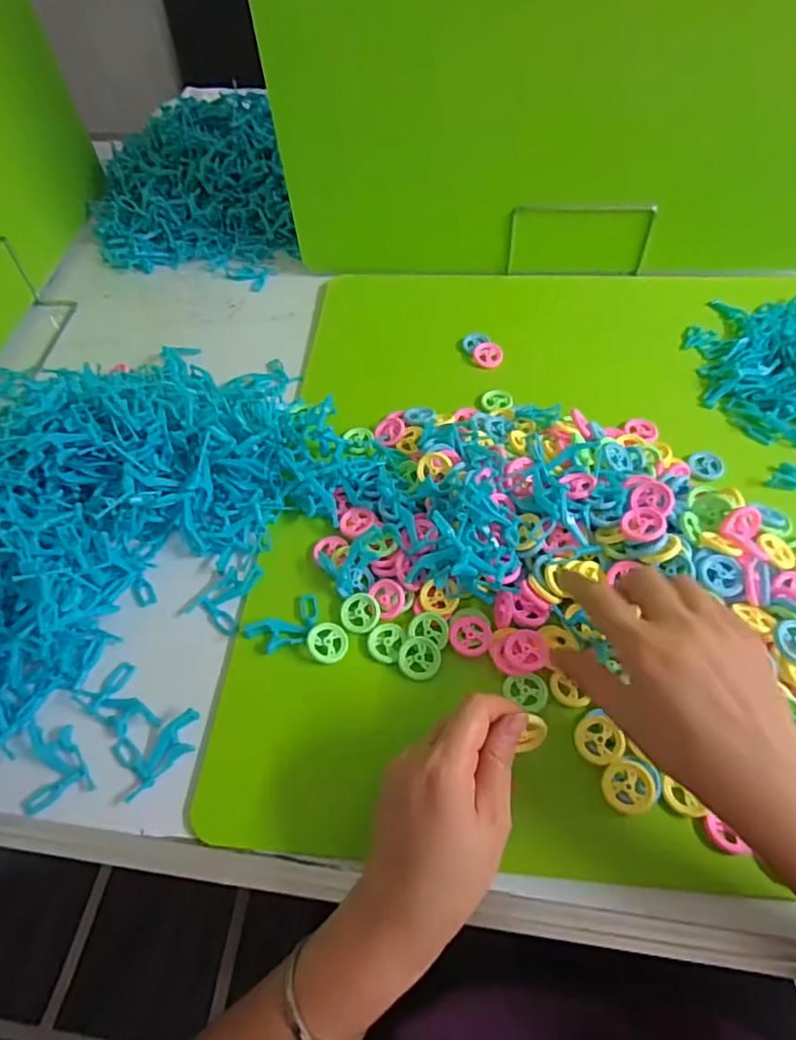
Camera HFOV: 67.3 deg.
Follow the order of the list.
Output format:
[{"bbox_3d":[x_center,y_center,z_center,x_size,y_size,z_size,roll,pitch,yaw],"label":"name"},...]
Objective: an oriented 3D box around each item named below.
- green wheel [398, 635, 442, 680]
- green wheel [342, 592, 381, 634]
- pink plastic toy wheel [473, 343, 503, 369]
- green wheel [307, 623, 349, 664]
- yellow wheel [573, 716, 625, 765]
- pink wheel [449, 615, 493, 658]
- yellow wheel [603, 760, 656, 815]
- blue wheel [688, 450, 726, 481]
[{"bbox_3d":[0.016,0.098,0.424,0.030,0.004,0.030,-1,53,1],"label":"green wheel"},{"bbox_3d":[-0.028,0.069,0.445,0.029,0.004,0.030,-1,53,1],"label":"green wheel"},{"bbox_3d":[0.091,-0.167,0.606,0.030,0.007,0.029,9,59,9],"label":"pink plastic toy wheel"},{"bbox_3d":[-0.051,0.089,0.434,0.029,0.004,0.030,9,60,-15],"label":"green wheel"},{"bbox_3d":[0.129,0.142,0.385,0.027,0.008,0.030,-30,57,-19],"label":"yellow wheel"},{"bbox_3d":[0.053,0.083,0.431,0.030,0.004,0.031,-1,53,1],"label":"pink wheel"},{"bbox_3d":[0.142,0.165,0.369,0.030,0.010,0.030,-2,58,3],"label":"yellow wheel"},{"bbox_3d":[0.268,-0.049,0.517,0.029,0.007,0.031,-1,53,1],"label":"blue wheel"}]

